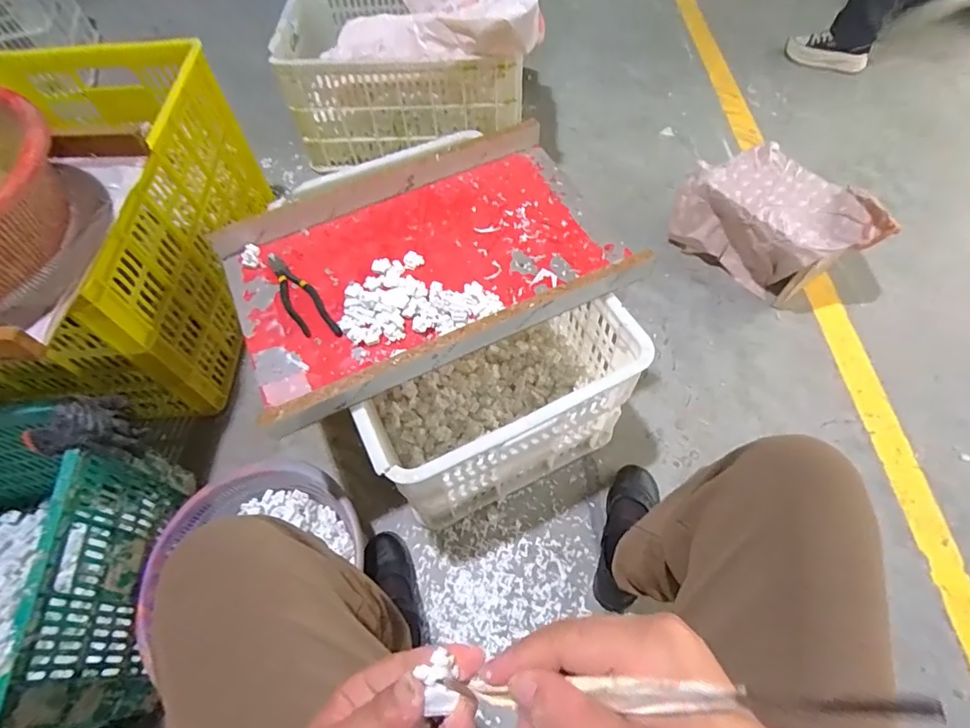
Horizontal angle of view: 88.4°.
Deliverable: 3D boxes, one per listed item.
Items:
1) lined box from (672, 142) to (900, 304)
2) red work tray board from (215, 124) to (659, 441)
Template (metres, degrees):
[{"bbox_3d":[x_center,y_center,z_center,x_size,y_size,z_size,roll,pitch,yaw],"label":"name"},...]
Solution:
[{"bbox_3d":[0.626,-0.305,1.116,0.377,0.193,0.225,37,68,19],"label":"lined box"},{"bbox_3d":[-0.102,-0.172,0.783,0.574,0.051,0.386,-24,63,-11],"label":"red work tray board"}]

